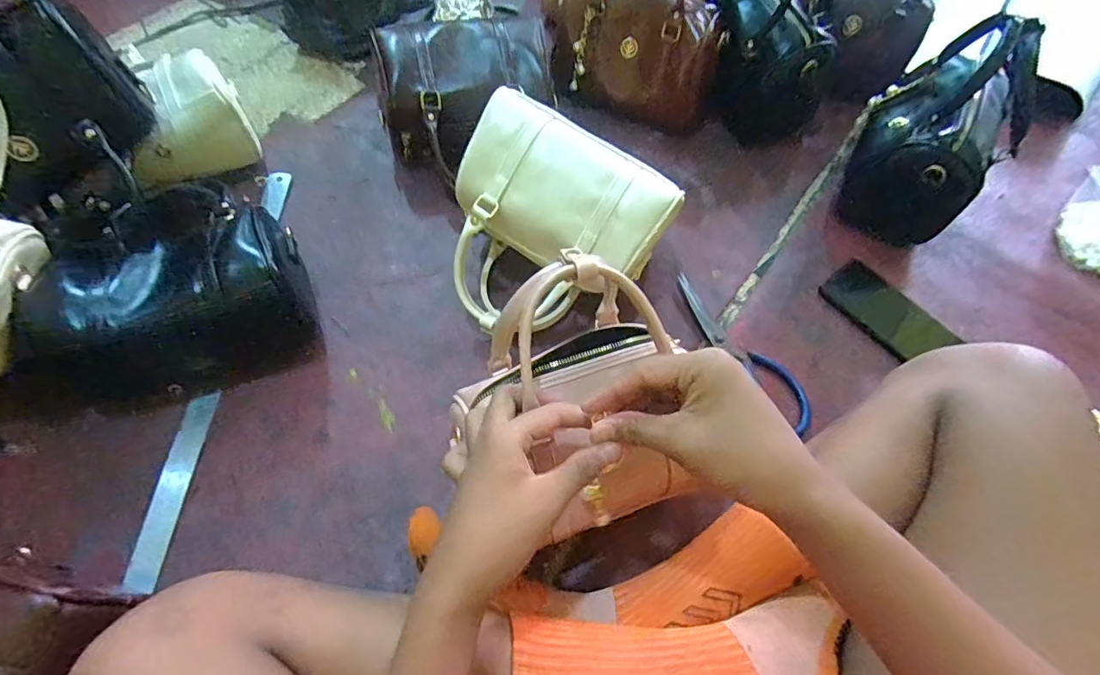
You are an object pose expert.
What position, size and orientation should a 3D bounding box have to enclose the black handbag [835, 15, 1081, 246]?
[{"bbox_3d":[0.472,-0.257,0.652,0.130,0.215,0.224,23,62,10],"label":"black handbag"}]

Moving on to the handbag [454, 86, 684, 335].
[{"bbox_3d":[-0.005,-0.108,0.585,0.214,0.166,0.188,29,63,13],"label":"handbag"}]

